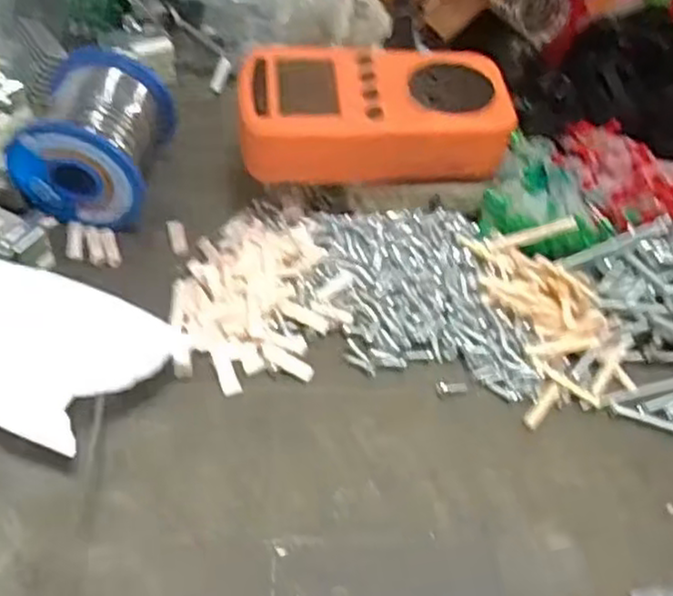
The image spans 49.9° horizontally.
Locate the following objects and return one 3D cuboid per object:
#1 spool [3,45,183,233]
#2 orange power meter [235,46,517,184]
[{"bbox_3d":[-0.116,-0.080,0.360,0.058,0.057,0.072,10,52,1],"label":"spool"},{"bbox_3d":[0.017,-0.090,0.351,0.126,0.032,0.063,-2,53,-7],"label":"orange power meter"}]

